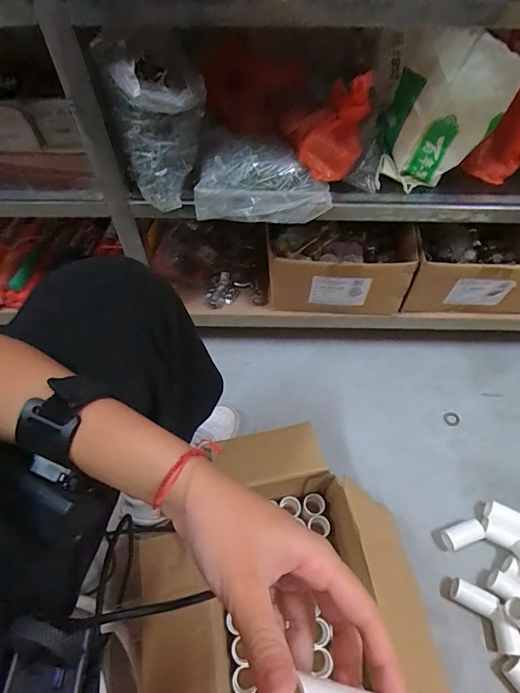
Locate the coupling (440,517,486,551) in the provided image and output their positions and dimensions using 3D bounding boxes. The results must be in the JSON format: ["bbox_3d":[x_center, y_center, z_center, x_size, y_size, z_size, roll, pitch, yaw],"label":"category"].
[{"bbox_3d":[0.302,0.281,0.609,0.063,0.025,0.029,-17,58,-12],"label":"coupling"}]

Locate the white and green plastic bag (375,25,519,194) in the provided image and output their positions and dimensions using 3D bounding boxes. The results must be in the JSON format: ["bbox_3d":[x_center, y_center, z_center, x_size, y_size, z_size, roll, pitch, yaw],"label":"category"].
[{"bbox_3d":[0.215,-0.272,0.485,0.133,0.143,0.070,17,57,10],"label":"white and green plastic bag"}]

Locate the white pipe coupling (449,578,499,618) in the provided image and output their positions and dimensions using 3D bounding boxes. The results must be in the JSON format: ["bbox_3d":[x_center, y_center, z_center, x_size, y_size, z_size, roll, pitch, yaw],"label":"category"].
[{"bbox_3d":[0.293,0.347,0.562,0.057,0.025,0.030,25,59,15],"label":"white pipe coupling"}]

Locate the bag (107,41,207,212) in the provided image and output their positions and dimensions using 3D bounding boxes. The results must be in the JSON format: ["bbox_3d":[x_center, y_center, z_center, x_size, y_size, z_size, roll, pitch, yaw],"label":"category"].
[{"bbox_3d":[-0.107,-0.233,0.456,0.097,0.157,0.085,-8,56,-6],"label":"bag"}]

